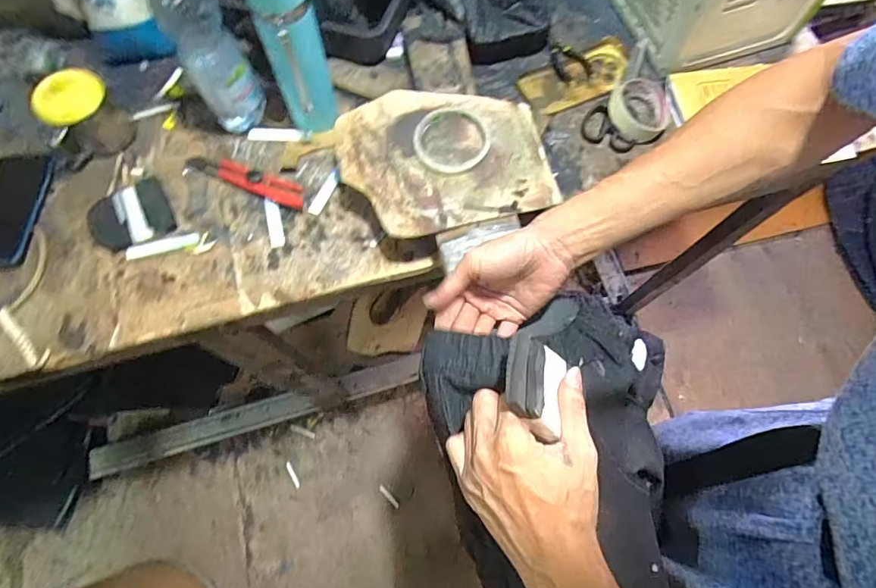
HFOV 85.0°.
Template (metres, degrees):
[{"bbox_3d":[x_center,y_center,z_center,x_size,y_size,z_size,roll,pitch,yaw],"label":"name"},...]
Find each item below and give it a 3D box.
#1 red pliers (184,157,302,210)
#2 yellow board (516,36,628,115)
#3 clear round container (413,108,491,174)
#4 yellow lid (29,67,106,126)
[{"bbox_3d":[-0.252,-0.152,0.632,0.176,0.016,0.032,22,71,8],"label":"red pliers"},{"bbox_3d":[0.214,-0.328,0.723,0.187,0.016,0.081,-26,72,-9],"label":"yellow board"},{"bbox_3d":[0.017,-0.190,0.589,0.094,0.013,0.092,0,70,0],"label":"clear round container"},{"bbox_3d":[-0.454,-0.244,0.588,0.084,0.017,0.063,-42,96,-16],"label":"yellow lid"}]

